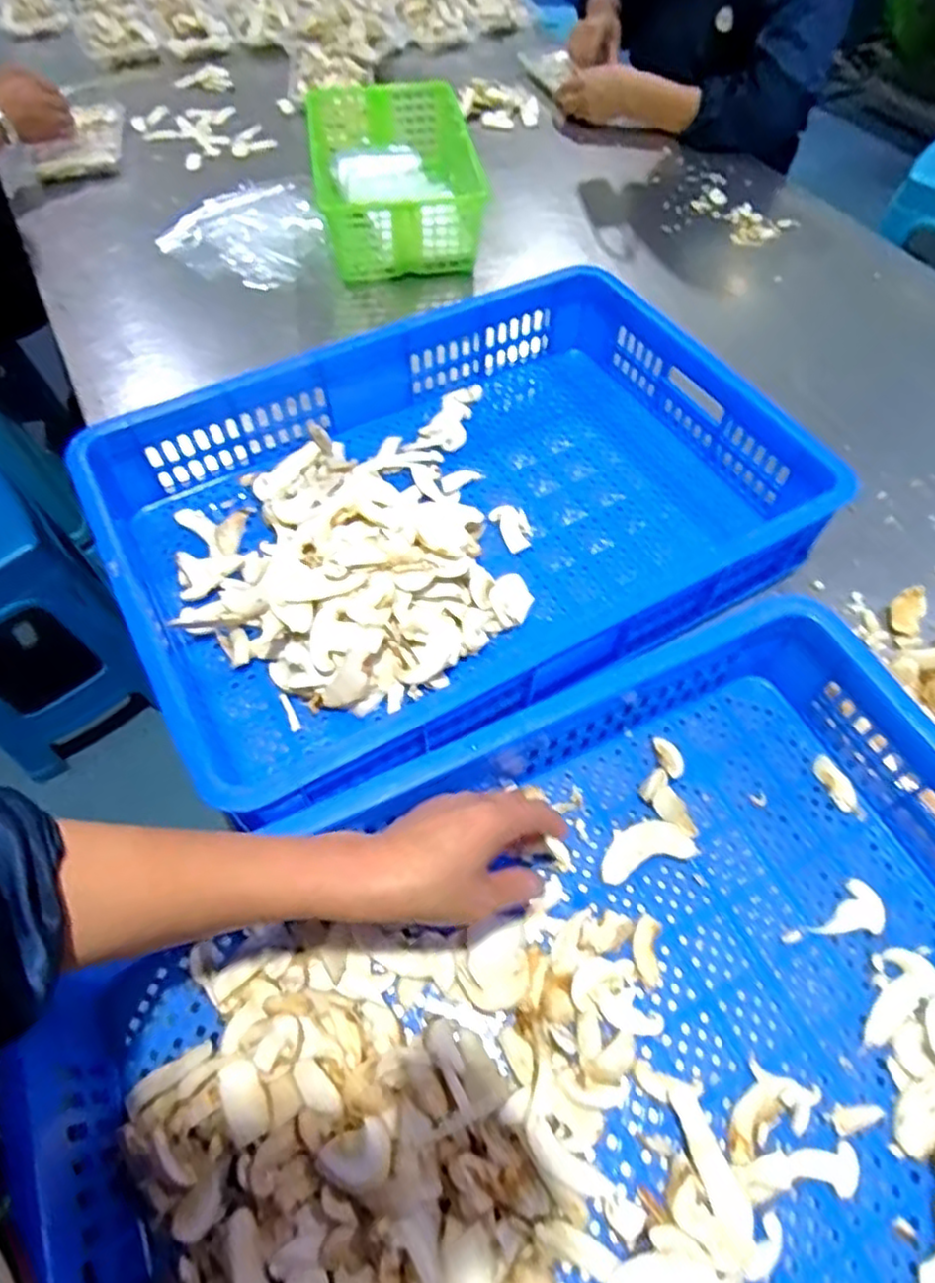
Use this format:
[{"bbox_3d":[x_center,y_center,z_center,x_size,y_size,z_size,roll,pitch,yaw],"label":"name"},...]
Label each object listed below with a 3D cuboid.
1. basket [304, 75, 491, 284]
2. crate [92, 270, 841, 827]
[{"bbox_3d":[-0.106,-0.667,0.975,0.218,0.095,0.369,-7,57,-5],"label":"basket"},{"bbox_3d":[-0.002,-0.130,0.637,0.596,0.097,0.413,-27,61,-17],"label":"crate"}]

